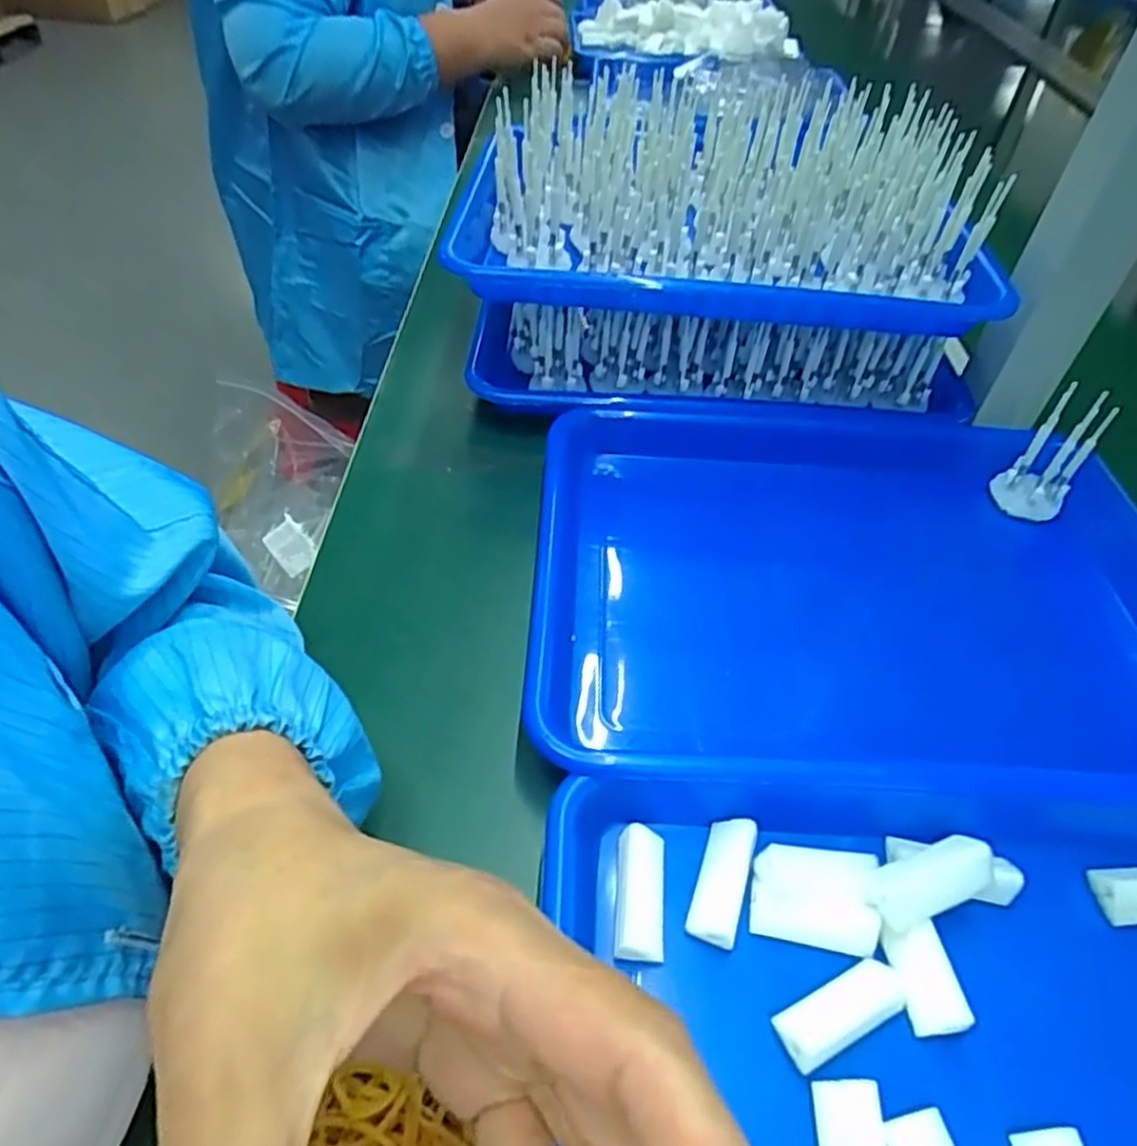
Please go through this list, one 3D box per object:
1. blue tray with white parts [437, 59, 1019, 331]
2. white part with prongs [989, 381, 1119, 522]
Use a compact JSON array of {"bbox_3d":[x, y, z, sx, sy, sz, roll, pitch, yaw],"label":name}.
[{"bbox_3d":[0.090,-0.235,0.455,0.322,0.078,0.190,4,48,0],"label":"blue tray with white parts"},{"bbox_3d":[0.281,-0.068,0.421,0.037,0.077,0.014,39,35,27],"label":"white part with prongs"}]

